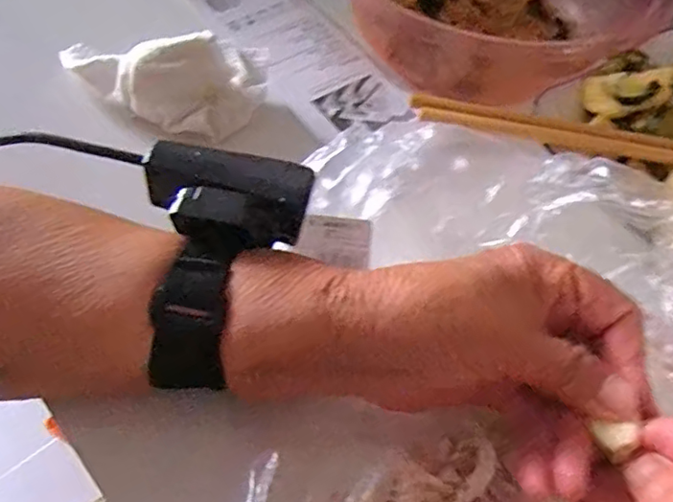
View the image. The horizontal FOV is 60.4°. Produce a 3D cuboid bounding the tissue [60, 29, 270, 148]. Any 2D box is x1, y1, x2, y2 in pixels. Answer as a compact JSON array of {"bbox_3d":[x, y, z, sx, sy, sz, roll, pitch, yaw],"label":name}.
[{"bbox_3d":[-0.103,-0.099,0.341,0.119,0.041,0.055,4,56,-2],"label":"tissue"}]

